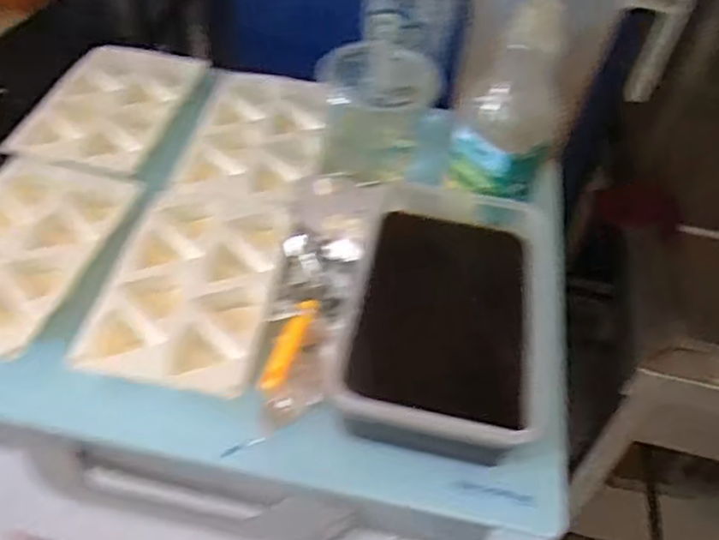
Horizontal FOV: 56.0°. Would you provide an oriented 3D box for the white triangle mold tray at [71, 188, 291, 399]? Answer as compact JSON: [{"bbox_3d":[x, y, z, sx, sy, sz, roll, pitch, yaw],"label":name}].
[{"bbox_3d":[-0.151,0.006,0.633,0.148,0.020,0.226,9,48,2],"label":"white triangle mold tray"}]

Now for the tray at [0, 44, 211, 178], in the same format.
[{"bbox_3d":[-0.288,-0.195,0.794,0.161,0.019,0.232,11,48,4],"label":"tray"}]

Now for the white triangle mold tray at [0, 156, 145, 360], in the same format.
[{"bbox_3d":[-0.320,-0.020,0.638,0.152,0.020,0.222,12,48,5],"label":"white triangle mold tray"}]

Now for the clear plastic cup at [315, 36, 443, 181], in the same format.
[{"bbox_3d":[0.018,-0.165,0.719,0.123,0.117,0.102,4,48,-2],"label":"clear plastic cup"}]

